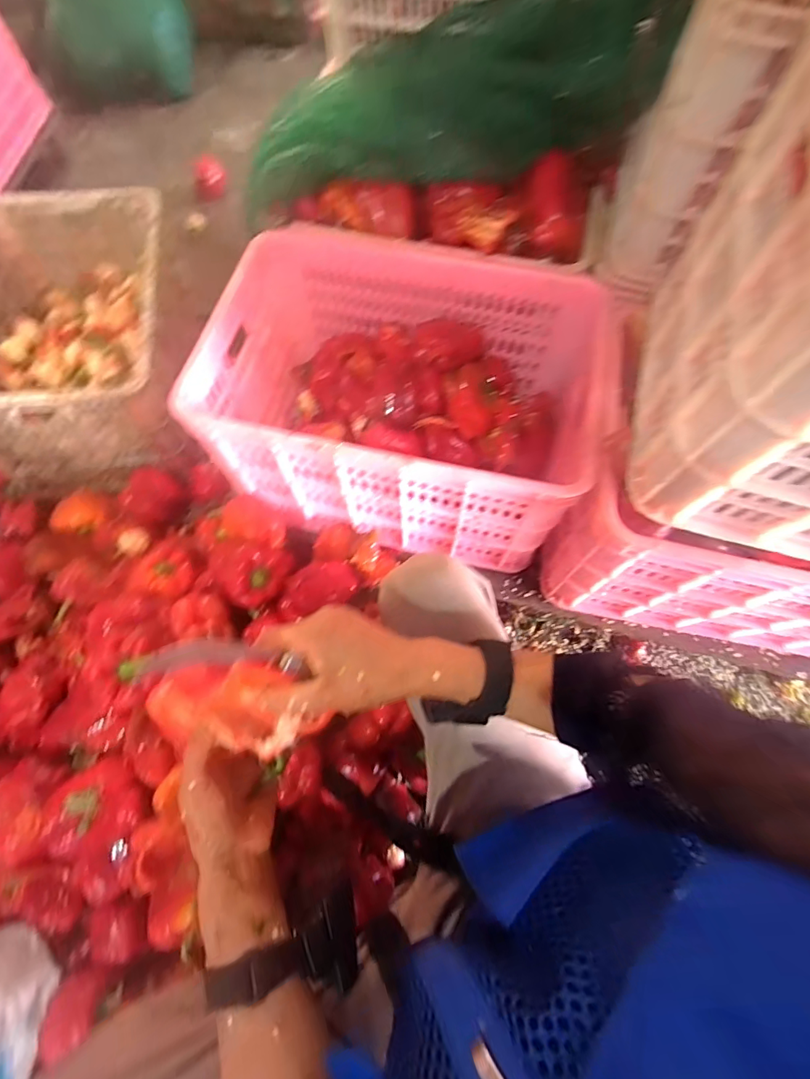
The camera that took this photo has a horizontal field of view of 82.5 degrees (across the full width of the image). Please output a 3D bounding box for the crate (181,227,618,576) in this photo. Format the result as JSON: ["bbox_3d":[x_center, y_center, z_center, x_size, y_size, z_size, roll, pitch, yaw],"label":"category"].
[{"bbox_3d":[0.005,-0.212,0.724,0.526,0.272,0.369,13,70,7],"label":"crate"}]

